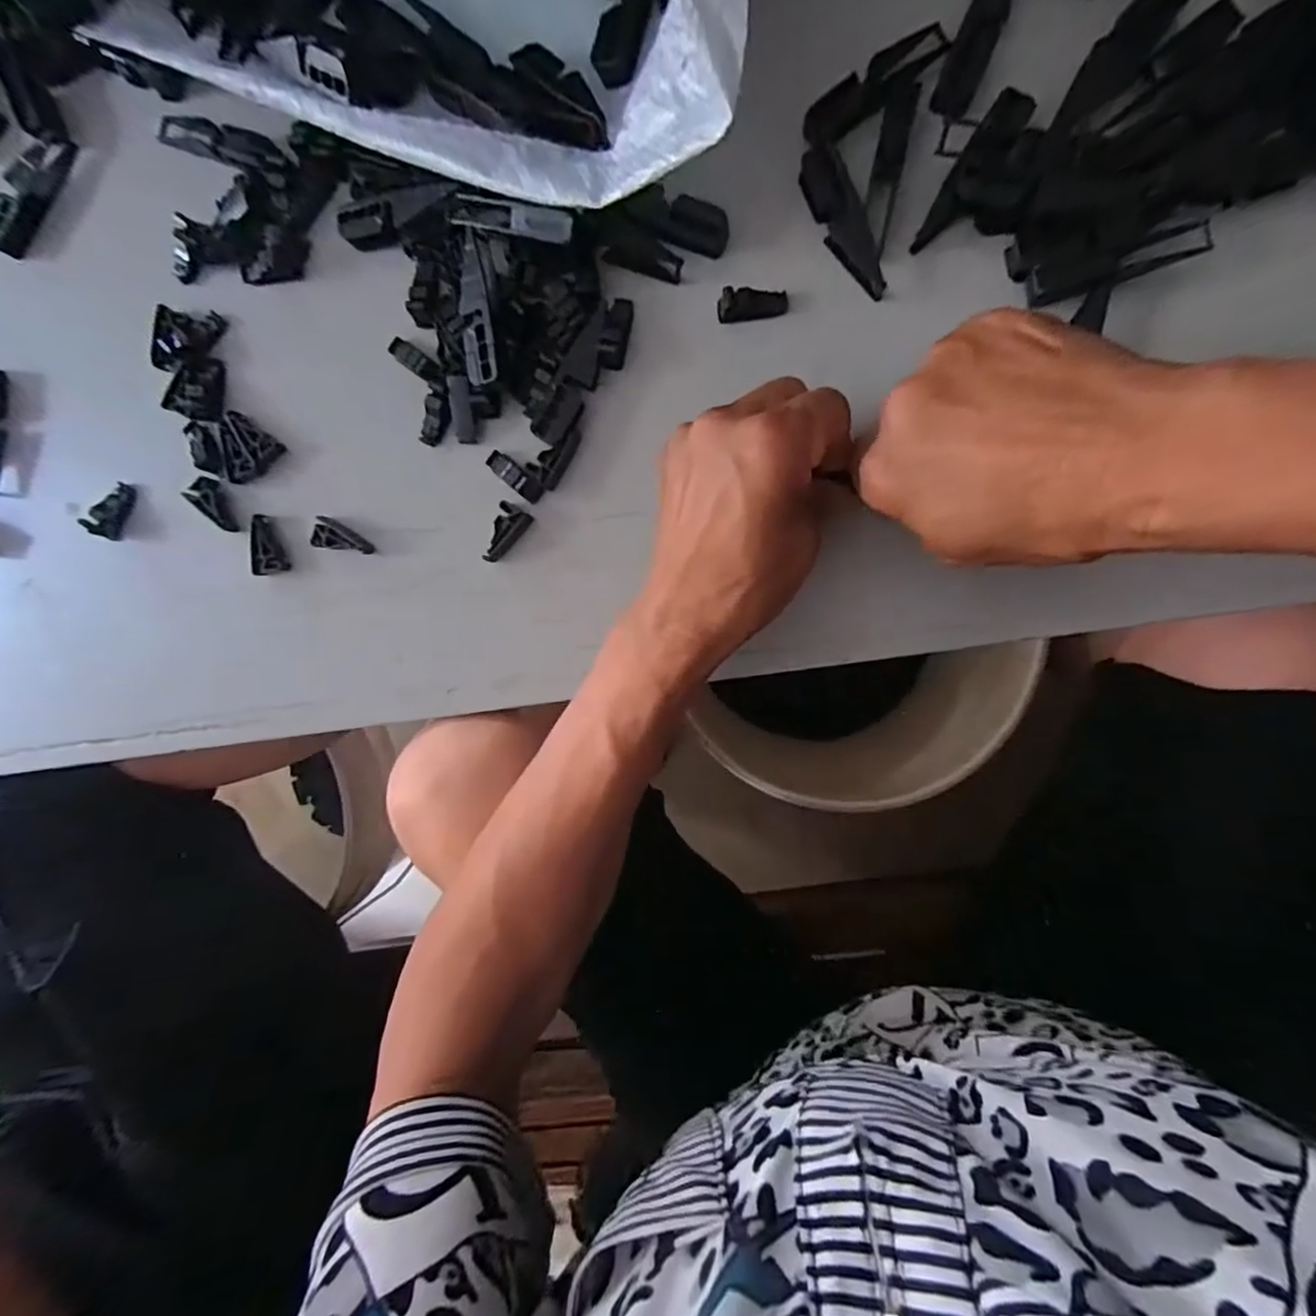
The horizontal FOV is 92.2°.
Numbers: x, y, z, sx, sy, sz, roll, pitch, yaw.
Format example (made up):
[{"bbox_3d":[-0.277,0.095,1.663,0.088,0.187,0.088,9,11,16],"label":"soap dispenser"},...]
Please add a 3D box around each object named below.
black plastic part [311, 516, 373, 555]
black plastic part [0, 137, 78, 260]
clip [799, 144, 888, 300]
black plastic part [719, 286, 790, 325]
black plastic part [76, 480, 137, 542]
[{"bbox_3d":[-0.155,-0.059,0.313,0.030,0.004,0.015,17,99,4],"label":"black plastic part"},{"bbox_3d":[-0.312,-0.230,0.313,0.018,0.015,0.063,34,99,1],"label":"black plastic part"},{"bbox_3d":[0.081,-0.187,0.273,0.018,0.008,0.064,-24,94,9],"label":"clip"},{"bbox_3d":[0.042,-0.158,0.280,0.030,0.013,0.012,-5,97,7],"label":"black plastic part"},{"bbox_3d":[-0.278,-0.075,0.324,0.012,0.013,0.030,30,86,2],"label":"black plastic part"}]

